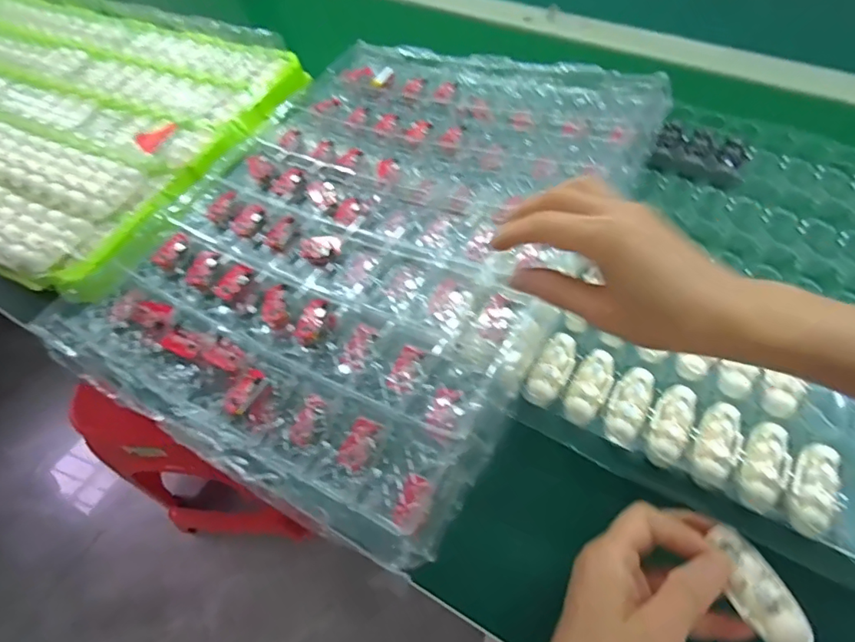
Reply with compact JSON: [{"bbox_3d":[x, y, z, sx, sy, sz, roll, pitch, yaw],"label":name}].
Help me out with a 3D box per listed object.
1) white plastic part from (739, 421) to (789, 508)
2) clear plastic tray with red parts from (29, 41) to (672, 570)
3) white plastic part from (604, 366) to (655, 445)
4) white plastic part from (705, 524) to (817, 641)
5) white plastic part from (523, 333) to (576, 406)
[{"bbox_3d":[0.231,0.097,0.341,0.024,0.010,0.062,26,64,19],"label":"white plastic part"},{"bbox_3d":[-0.053,-0.102,0.457,0.381,0.050,0.475,25,64,19],"label":"clear plastic tray with red parts"},{"bbox_3d":[0.149,0.061,0.371,0.025,0.008,0.060,22,63,18],"label":"white plastic part"},{"bbox_3d":[0.168,0.134,0.255,0.024,0.014,0.061,-10,42,-2],"label":"white plastic part"},{"bbox_3d":[0.097,0.037,0.388,0.026,0.009,0.065,26,64,19],"label":"white plastic part"}]

